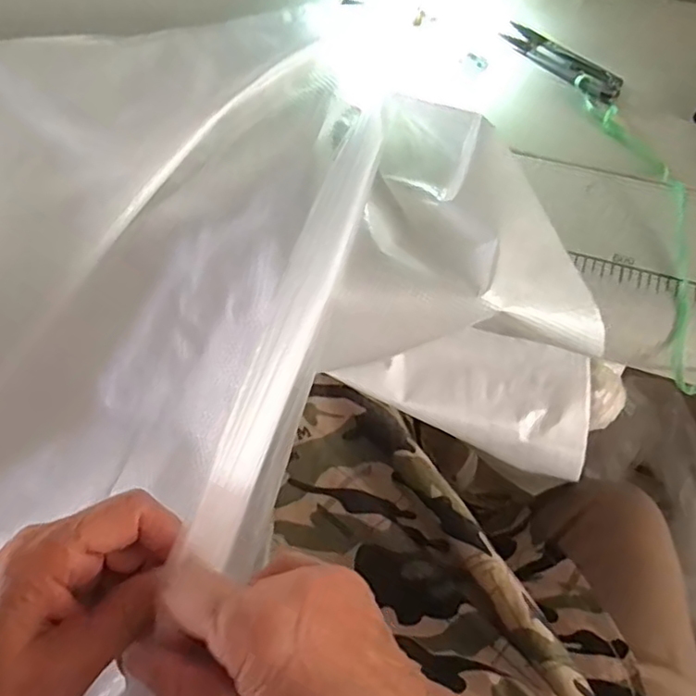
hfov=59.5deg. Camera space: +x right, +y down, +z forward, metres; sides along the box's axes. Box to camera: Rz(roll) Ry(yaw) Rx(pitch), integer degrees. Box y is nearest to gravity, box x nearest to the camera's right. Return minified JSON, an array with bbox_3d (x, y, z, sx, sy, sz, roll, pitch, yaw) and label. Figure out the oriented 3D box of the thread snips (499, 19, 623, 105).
[{"bbox_3d":[0.146,-0.196,0.412,0.023,0.009,0.093,-36,66,-14],"label":"thread snips"}]

